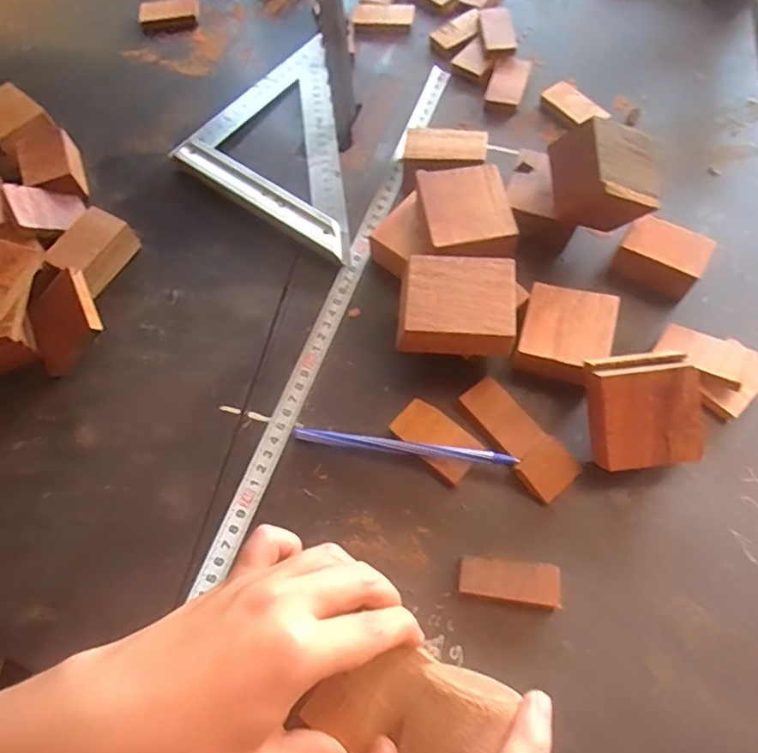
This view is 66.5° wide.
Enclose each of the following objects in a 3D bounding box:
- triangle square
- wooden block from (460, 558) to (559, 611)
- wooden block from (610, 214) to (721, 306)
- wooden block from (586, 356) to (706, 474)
[{"bbox_3d":[-0.097,-0.187,0.470,0.124,0.015,0.239,-9,66,-1],"label":"triangle square"},{"bbox_3d":[0.073,0.116,0.326,0.055,0.011,0.022,6,67,6],"label":"wooden block"},{"bbox_3d":[0.194,-0.081,0.398,0.053,0.031,0.040,28,71,15],"label":"wooden block"},{"bbox_3d":[0.152,0.020,0.336,0.061,0.022,0.063,-6,94,2],"label":"wooden block"}]

